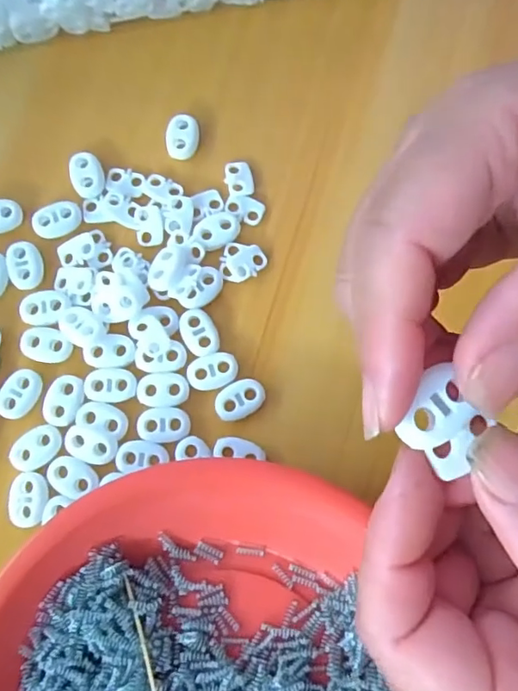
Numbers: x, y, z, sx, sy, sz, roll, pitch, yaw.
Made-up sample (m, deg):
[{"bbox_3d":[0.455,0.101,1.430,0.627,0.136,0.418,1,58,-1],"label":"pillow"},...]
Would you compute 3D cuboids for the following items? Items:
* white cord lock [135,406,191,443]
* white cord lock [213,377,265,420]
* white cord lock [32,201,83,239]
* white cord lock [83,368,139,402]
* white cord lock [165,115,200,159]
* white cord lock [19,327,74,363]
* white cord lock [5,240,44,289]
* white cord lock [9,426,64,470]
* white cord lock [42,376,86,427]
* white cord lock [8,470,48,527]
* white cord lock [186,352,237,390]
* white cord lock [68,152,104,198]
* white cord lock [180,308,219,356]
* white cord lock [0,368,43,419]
[{"bbox_3d":[-0.041,0.034,0.230,0.022,0.004,0.015,-2,77,-2],"label":"white cord lock"},{"bbox_3d":[-0.008,0.024,0.236,0.022,0.004,0.015,-26,79,-7],"label":"white cord lock"},{"bbox_3d":[-0.093,-0.058,0.249,0.022,0.004,0.015,-20,78,-5],"label":"white cord lock"},{"bbox_3d":[-0.065,0.017,0.233,0.022,0.004,0.015,5,77,0],"label":"white cord lock"},{"bbox_3d":[-0.037,-0.100,0.259,0.016,0.006,0.020,-5,77,-2],"label":"white cord lock"},{"bbox_3d":[-0.094,-0.001,0.237,0.023,0.004,0.015,8,77,1],"label":"white cord lock"},{"bbox_3d":[-0.106,-0.037,0.244,0.015,0.004,0.022,-18,78,-5],"label":"white cord lock"},{"bbox_3d":[-0.095,0.043,0.228,0.023,0.004,0.015,-32,79,-8],"label":"white cord lock"},{"bbox_3d":[-0.084,0.023,0.231,0.016,0.004,0.021,6,77,0],"label":"white cord lock"},{"bbox_3d":[-0.097,0.064,0.225,0.016,0.004,0.022,-5,77,-2],"label":"white cord lock"},{"bbox_3d":[-0.020,0.011,0.235,0.022,0.004,0.015,-18,78,-5],"label":"white cord lock"},{"bbox_3d":[-0.081,-0.080,0.254,0.015,0.004,0.021,-21,78,-6],"label":"white cord lock"},{"bbox_3d":[-0.027,-0.006,0.239,0.014,0.004,0.022,-24,79,-6],"label":"white cord lock"},{"bbox_3d":[-0.104,0.021,0.232,0.016,0.004,0.022,27,78,5],"label":"white cord lock"}]

